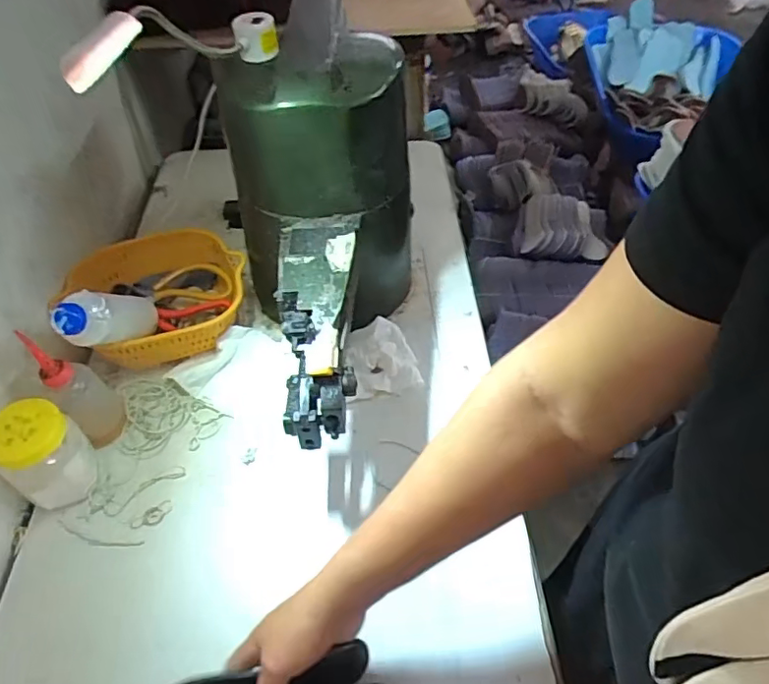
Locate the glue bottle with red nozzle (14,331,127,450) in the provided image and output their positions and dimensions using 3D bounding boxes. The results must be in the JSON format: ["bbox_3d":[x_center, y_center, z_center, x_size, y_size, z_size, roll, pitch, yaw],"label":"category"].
[{"bbox_3d":[-0.333,0.051,0.609,0.055,0.145,0.052,-35,57,-24],"label":"glue bottle with red nozzle"}]

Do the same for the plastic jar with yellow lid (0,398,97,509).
[{"bbox_3d":[-0.353,0.117,0.581,0.069,0.107,0.069,-15,51,-10],"label":"plastic jar with yellow lid"}]

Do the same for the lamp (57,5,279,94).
[{"bbox_3d":[-0.152,-0.234,0.436,0.045,0.042,0.297,6,31,7],"label":"lamp"}]

